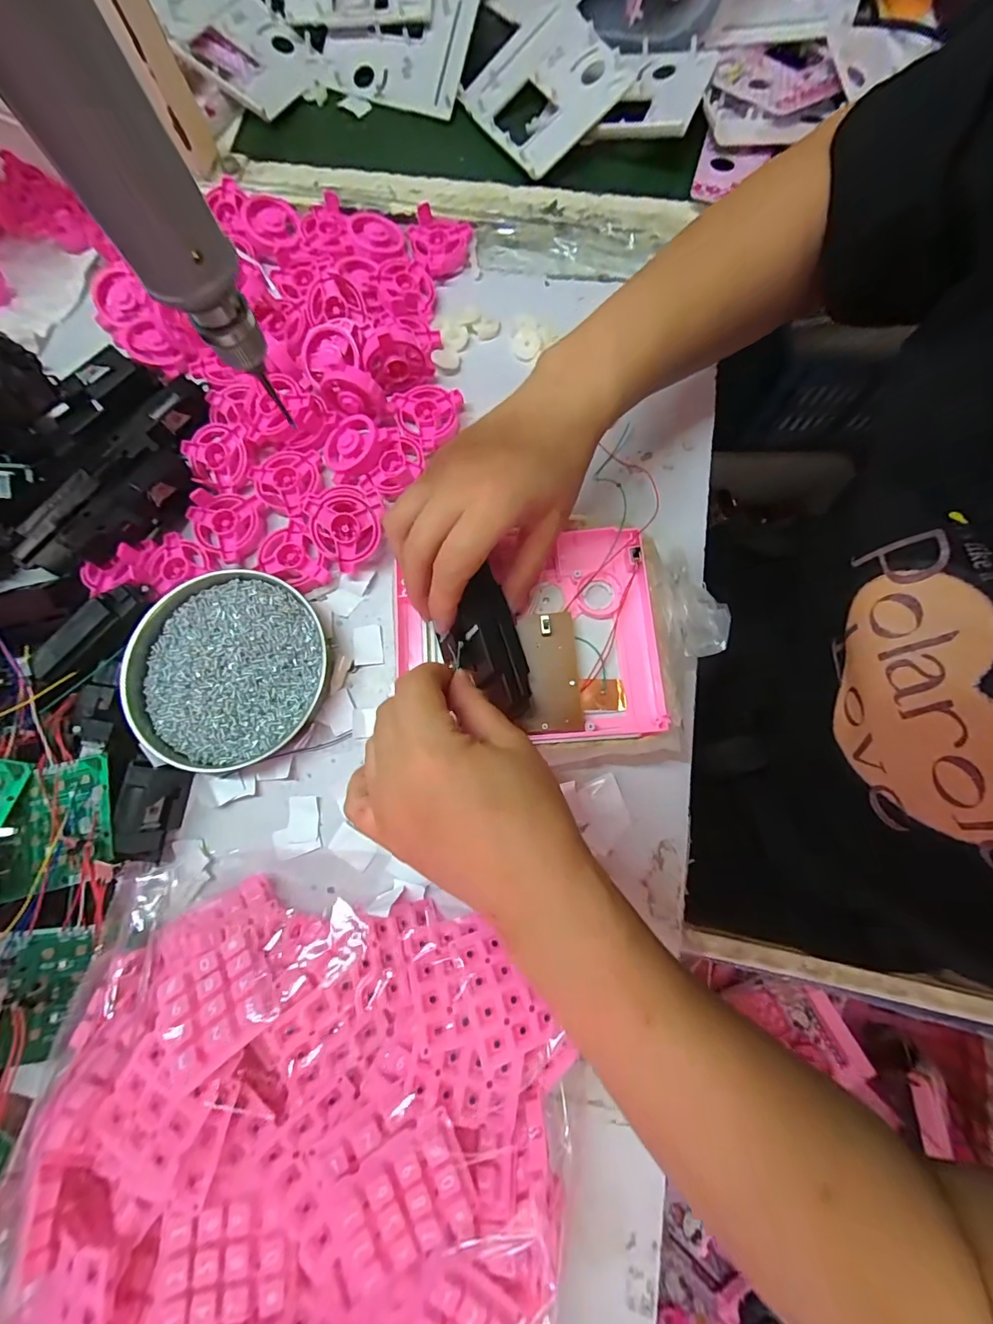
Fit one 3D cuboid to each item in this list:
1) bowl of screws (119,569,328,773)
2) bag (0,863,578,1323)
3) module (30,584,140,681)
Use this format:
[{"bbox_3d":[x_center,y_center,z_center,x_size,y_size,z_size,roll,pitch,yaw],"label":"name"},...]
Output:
[{"bbox_3d":[-0.187,0.004,0.326,0.129,0.022,0.133,0,78,1],"label":"bowl of screws"},{"bbox_3d":[-0.095,0.238,0.244,0.256,0.078,0.204,10,78,3],"label":"bag"},{"bbox_3d":[-0.274,-0.020,0.315,0.025,0.015,0.076,37,81,8],"label":"module"}]

